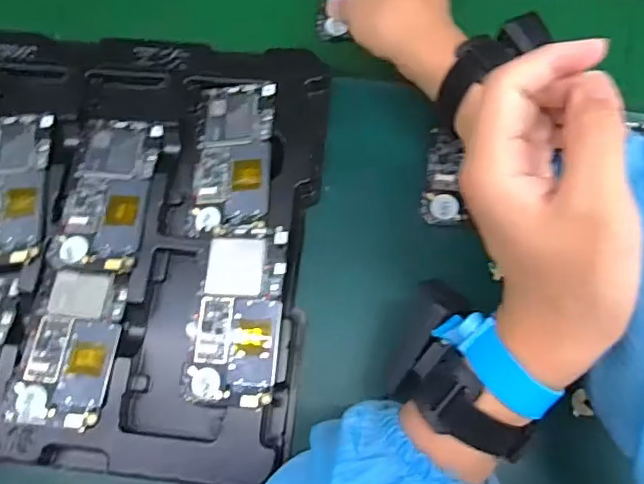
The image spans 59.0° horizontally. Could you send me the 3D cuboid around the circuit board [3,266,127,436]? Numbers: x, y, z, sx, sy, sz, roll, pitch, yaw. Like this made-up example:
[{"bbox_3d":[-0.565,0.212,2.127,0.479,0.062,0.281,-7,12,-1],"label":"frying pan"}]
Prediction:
[{"bbox_3d":[-0.177,0.073,0.401,0.063,0.006,0.108,7,72,4],"label":"circuit board"}]

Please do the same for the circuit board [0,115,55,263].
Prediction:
[{"bbox_3d":[-0.243,-0.045,0.437,0.063,0.009,0.122,-5,71,0],"label":"circuit board"}]

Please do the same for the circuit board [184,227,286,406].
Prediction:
[{"bbox_3d":[-0.060,0.052,0.397,0.062,0.007,0.118,2,76,11],"label":"circuit board"}]

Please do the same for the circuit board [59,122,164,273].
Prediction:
[{"bbox_3d":[-0.162,-0.039,0.434,0.061,0.008,0.119,4,71,4],"label":"circuit board"}]

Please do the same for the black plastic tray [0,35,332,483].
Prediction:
[{"bbox_3d":[-0.262,-0.017,0.425,0.530,0.021,0.319,5,73,0],"label":"black plastic tray"}]

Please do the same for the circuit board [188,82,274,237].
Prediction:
[{"bbox_3d":[-0.069,-0.065,0.438,0.064,0.008,0.122,-2,76,16],"label":"circuit board"}]

